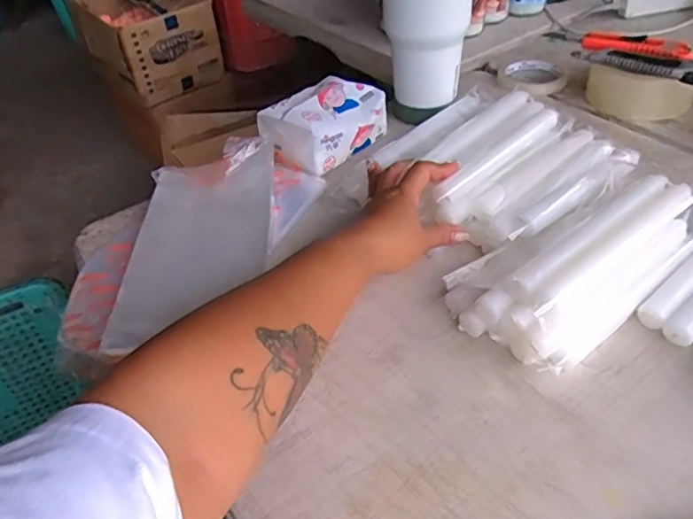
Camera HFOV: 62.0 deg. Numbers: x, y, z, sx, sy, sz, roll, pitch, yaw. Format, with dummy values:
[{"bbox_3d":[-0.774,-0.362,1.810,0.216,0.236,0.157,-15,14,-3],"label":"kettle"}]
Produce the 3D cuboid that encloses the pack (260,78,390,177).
[{"bbox_3d":[-0.025,-0.154,0.649,0.092,0.062,0.125,28,51,32],"label":"pack"}]

